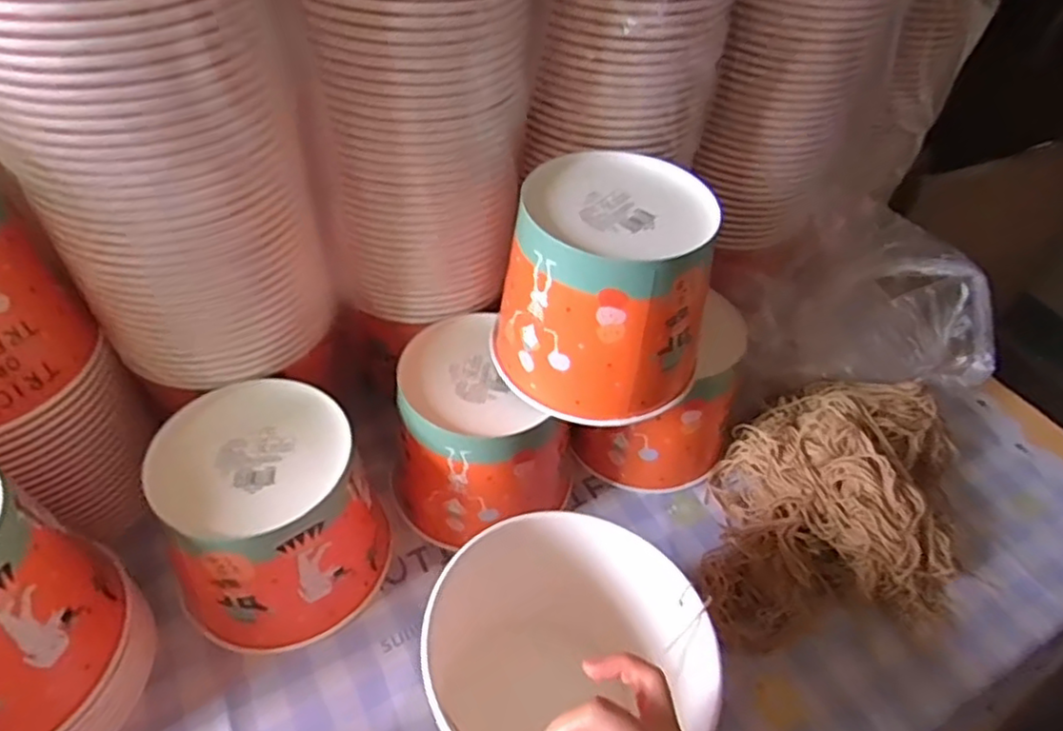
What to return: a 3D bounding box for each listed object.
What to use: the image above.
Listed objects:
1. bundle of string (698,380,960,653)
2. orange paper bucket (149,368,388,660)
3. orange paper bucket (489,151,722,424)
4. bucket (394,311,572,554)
[{"bbox_3d":[0.258,0.109,0.554,0.278,0.073,0.198,-6,49,-11],"label":"bundle of string"},{"bbox_3d":[-0.188,0.111,0.486,0.146,0.132,0.147,-24,54,-25],"label":"orange paper bucket"},{"bbox_3d":[0.053,-0.057,0.480,0.145,0.133,0.142,8,48,1],"label":"orange paper bucket"},{"bbox_3d":[-0.050,0.062,0.549,0.126,0.134,0.135,3,48,-3],"label":"bucket"}]

